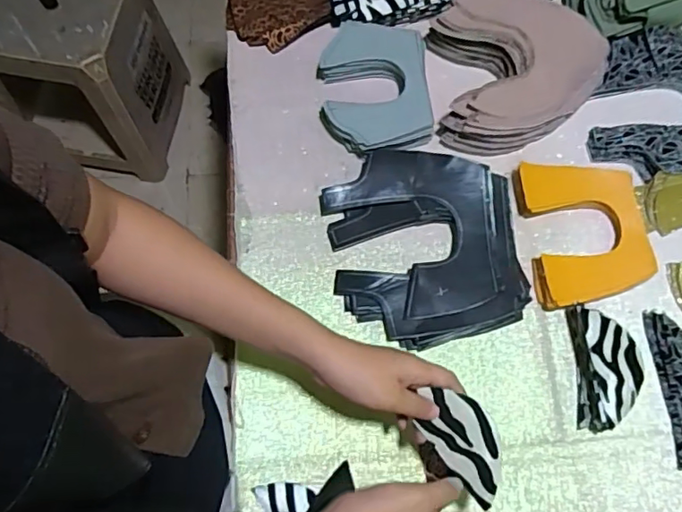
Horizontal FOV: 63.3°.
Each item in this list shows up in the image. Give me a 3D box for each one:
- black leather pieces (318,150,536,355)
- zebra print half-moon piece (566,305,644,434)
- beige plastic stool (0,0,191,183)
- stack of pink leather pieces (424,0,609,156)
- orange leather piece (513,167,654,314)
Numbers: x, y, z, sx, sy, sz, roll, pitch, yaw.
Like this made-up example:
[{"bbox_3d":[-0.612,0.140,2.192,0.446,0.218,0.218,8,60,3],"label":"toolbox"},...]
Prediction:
[{"bbox_3d":[0.087,-0.012,0.585,0.191,0.035,0.204,-7,72,-3],"label":"black leather pieces"},{"bbox_3d":[0.261,0.110,0.547,0.049,0.046,0.119,1,72,-1],"label":"zebra print half-moon piece"},{"bbox_3d":[-0.543,-0.411,1.245,0.277,0.411,0.301,3,73,-3],"label":"beige plastic stool"},{"bbox_3d":[0.201,-0.214,0.636,0.182,0.057,0.179,-3,72,-2],"label":"stack of pink leather pieces"},{"bbox_3d":[0.259,-0.027,0.591,0.124,0.018,0.159,-6,72,-1],"label":"orange leather piece"}]

